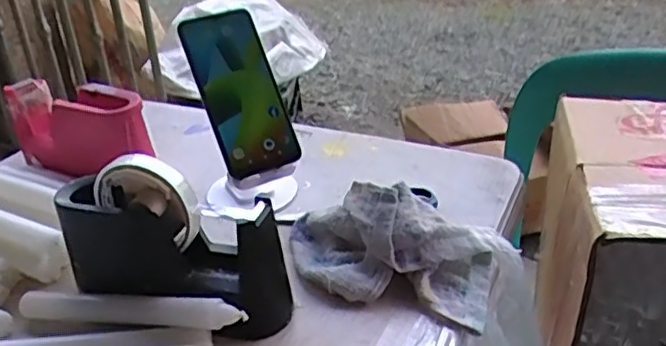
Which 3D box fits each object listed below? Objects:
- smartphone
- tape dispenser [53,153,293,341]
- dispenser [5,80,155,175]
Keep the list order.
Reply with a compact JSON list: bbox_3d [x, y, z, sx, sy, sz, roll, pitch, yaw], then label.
[{"bbox_3d":[-0.091,-0.079,0.620,0.074,0.162,0.015,-19,-5,-17],"label":"smartphone"},{"bbox_3d":[-0.124,0.052,0.496,0.179,0.124,0.068,11,32,23],"label":"tape dispenser"},{"bbox_3d":[-0.277,-0.048,0.701,0.181,0.085,0.056,14,33,27],"label":"dispenser"}]

